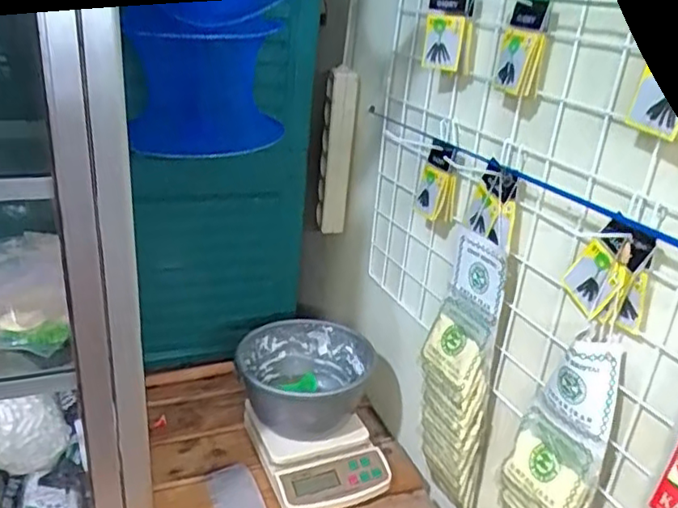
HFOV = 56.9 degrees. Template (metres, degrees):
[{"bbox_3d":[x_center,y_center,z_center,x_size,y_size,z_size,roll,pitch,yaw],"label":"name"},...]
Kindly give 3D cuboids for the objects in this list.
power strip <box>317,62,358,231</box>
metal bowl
[{"bbox_3d":[-0.005,-0.156,0.989,0.048,0.264,0.046,3,24,-5],"label":"power strip"},{"bbox_3d":[-0.049,0.187,0.942,0.191,0.102,0.191,4,24,-2],"label":"metal bowl"}]

